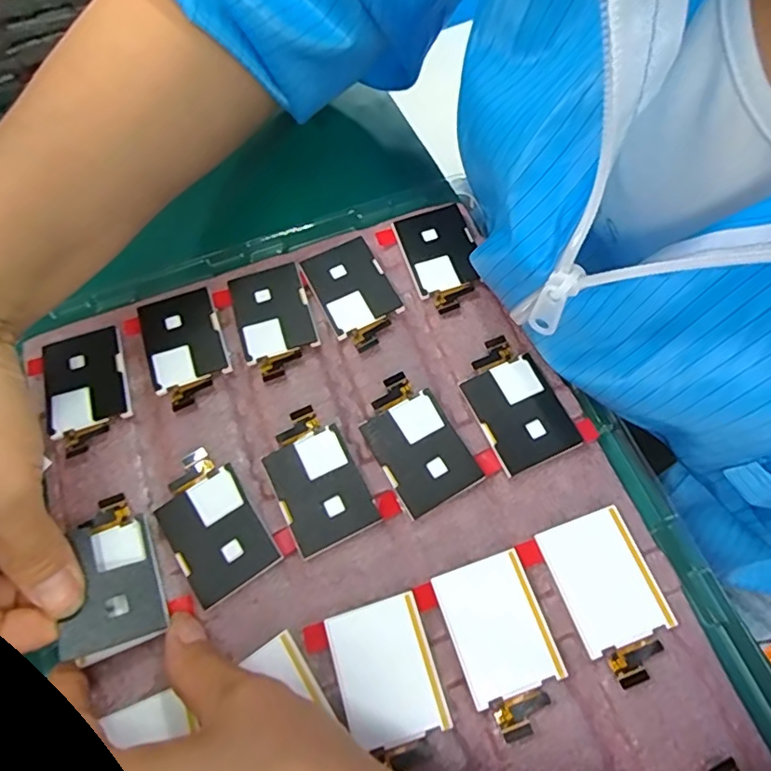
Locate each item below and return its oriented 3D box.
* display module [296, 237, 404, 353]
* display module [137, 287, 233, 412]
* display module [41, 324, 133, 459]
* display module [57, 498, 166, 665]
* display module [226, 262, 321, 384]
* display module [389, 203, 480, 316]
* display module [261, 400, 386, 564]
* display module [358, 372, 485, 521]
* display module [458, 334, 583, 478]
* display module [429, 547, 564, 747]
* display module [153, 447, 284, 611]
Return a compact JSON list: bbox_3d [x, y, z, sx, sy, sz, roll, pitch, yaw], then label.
[{"bbox_3d":[-0.015,-0.044,0.270,0.035,0.004,0.057,-28,70,-6],"label":"display module"},{"bbox_3d":[-0.094,-0.018,0.261,0.035,0.004,0.057,-22,66,-6],"label":"display module"},{"bbox_3d":[-0.134,0.002,0.252,0.034,0.006,0.057,-17,66,-4],"label":"display module"},{"bbox_3d":[-0.106,0.072,0.215,0.034,0.009,0.058,-11,59,-22],"label":"display module"},{"bbox_3d":[-0.053,-0.030,0.266,0.036,0.005,0.057,-17,66,-4],"label":"display module"},{"bbox_3d":[0.028,-0.062,0.277,0.035,0.010,0.056,-19,66,-5],"label":"display module"},{"bbox_3d":[-0.030,0.039,0.235,0.034,0.006,0.057,-27,67,-8],"label":"display module"},{"bbox_3d":[0.012,0.024,0.239,0.034,0.006,0.058,-28,67,-9],"label":"display module"},{"bbox_3d":[0.055,0.007,0.244,0.034,0.005,0.058,-23,66,-7],"label":"display module"},{"bbox_3d":[0.043,0.094,0.206,0.035,0.005,0.057,-19,66,-5],"label":"display module"},{"bbox_3d":[-0.071,0.056,0.228,0.034,0.005,0.058,-33,68,-11],"label":"display module"}]

